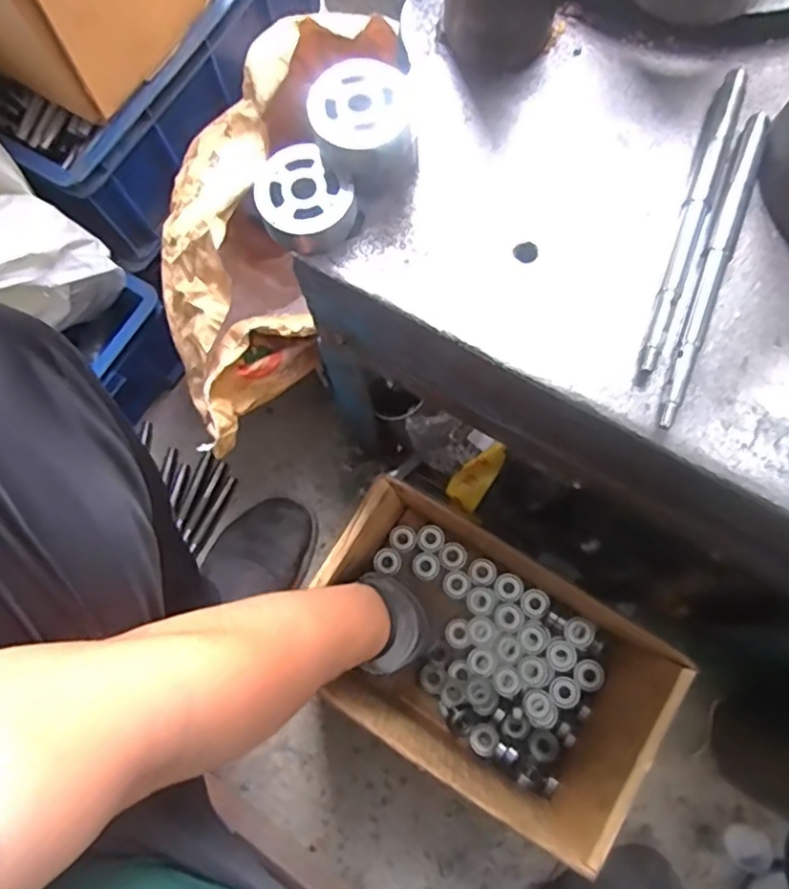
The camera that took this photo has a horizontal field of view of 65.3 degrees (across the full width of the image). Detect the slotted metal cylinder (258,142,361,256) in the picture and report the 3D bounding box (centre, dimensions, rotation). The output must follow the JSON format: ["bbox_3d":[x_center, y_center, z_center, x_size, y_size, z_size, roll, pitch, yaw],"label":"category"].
[{"bbox_3d":[-0.049,-0.129,0.335,0.047,0.027,0.050,-42,78,-8],"label":"slotted metal cylinder"}]

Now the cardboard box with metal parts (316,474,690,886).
[{"bbox_3d":[0.074,0.201,0.596,0.302,0.181,0.188,32,79,9],"label":"cardboard box with metal parts"}]

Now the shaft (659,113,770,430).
[{"bbox_3d":[0.167,-0.094,0.320,0.014,0.008,0.183,21,77,7],"label":"shaft"}]

